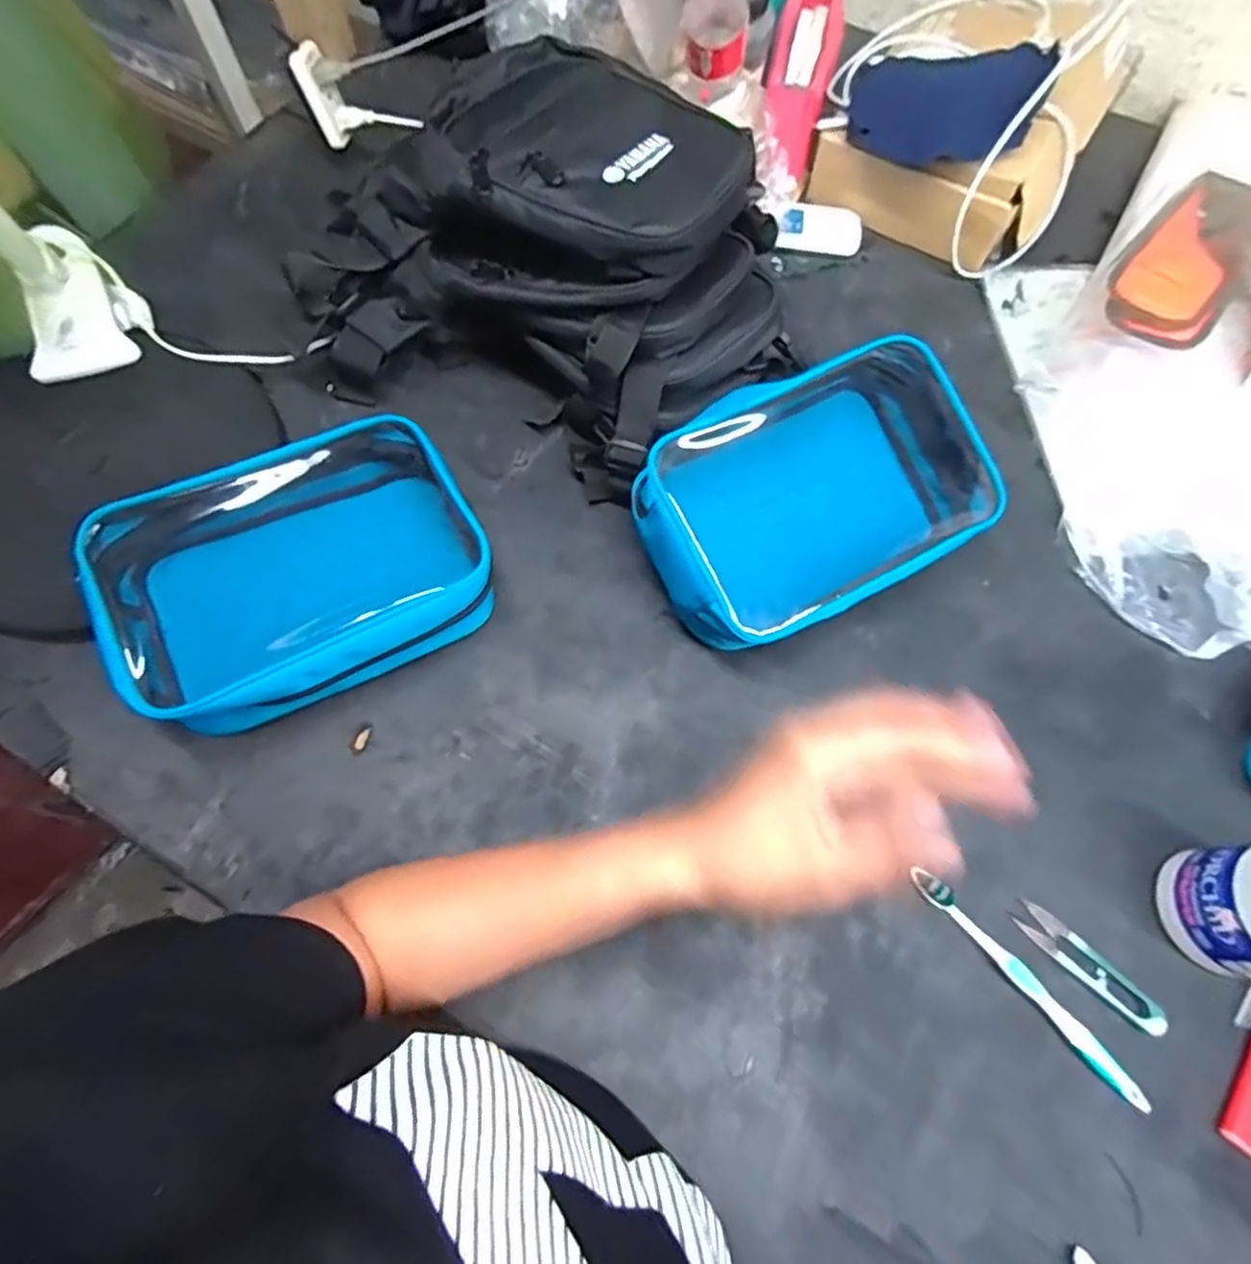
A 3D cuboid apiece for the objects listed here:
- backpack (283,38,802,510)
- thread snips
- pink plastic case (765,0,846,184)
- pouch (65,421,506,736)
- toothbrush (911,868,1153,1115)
[{"bbox_3d":[-0.046,-0.295,0.545,0.388,0.180,0.261,25,70,10],"label":"backpack"},{"bbox_3d":[0.303,0.218,0.427,0.098,0.013,0.024,40,73,15],"label":"thread snips"},{"bbox_3d":[0.187,-0.588,0.685,0.069,0.056,0.203,11,83,4],"label":"pink plastic case"},{"bbox_3d":[-0.234,-0.039,0.481,0.251,0.096,0.168,-28,71,-11],"label":"pouch"},{"bbox_3d":[0.261,0.230,0.419,0.016,0.012,0.168,-39,73,-14],"label":"toothbrush"}]

